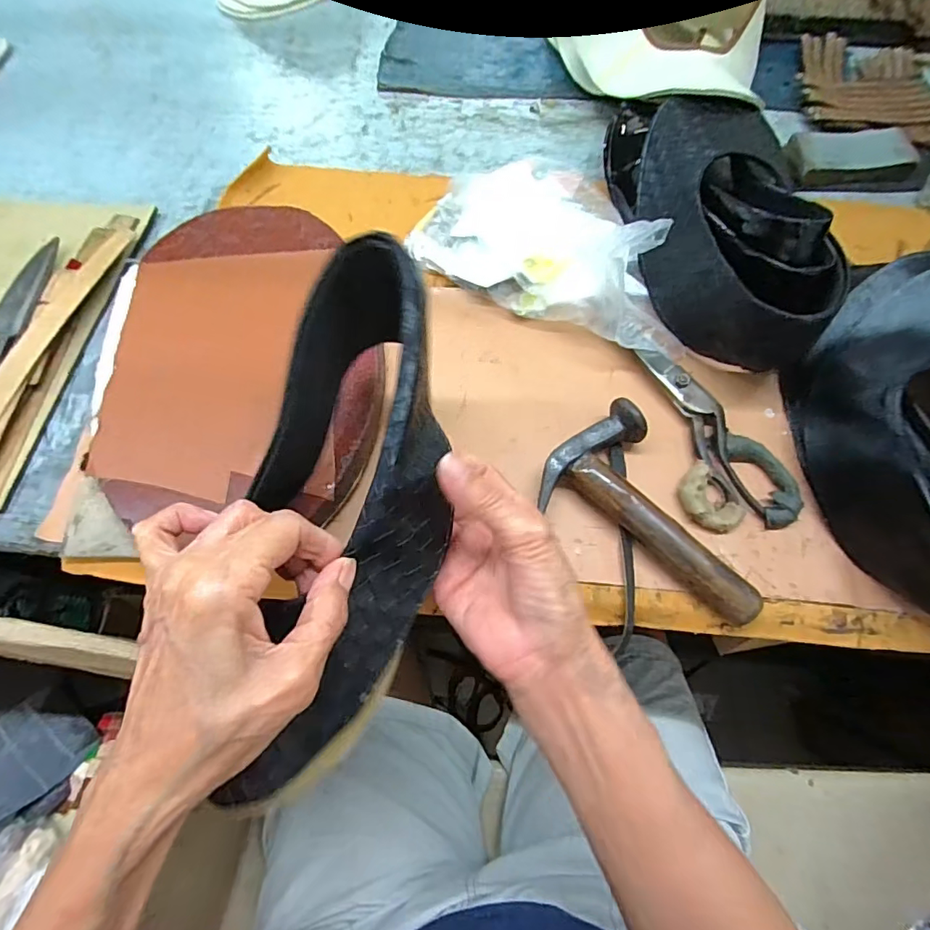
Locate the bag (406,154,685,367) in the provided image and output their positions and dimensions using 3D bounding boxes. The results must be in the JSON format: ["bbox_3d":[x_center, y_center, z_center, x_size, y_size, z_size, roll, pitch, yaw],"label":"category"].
[{"bbox_3d":[0.078,-0.181,0.412,0.239,0.043,0.145,34,70,15],"label":"bag"}]

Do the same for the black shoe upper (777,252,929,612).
[{"bbox_3d":[0.295,-0.025,0.307,0.130,0.100,0.241,2,65,2],"label":"black shoe upper"}]

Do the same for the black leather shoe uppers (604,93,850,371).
[{"bbox_3d":[0.188,-0.185,0.385,0.123,0.085,0.261,1,65,1],"label":"black leather shoe uppers"}]

